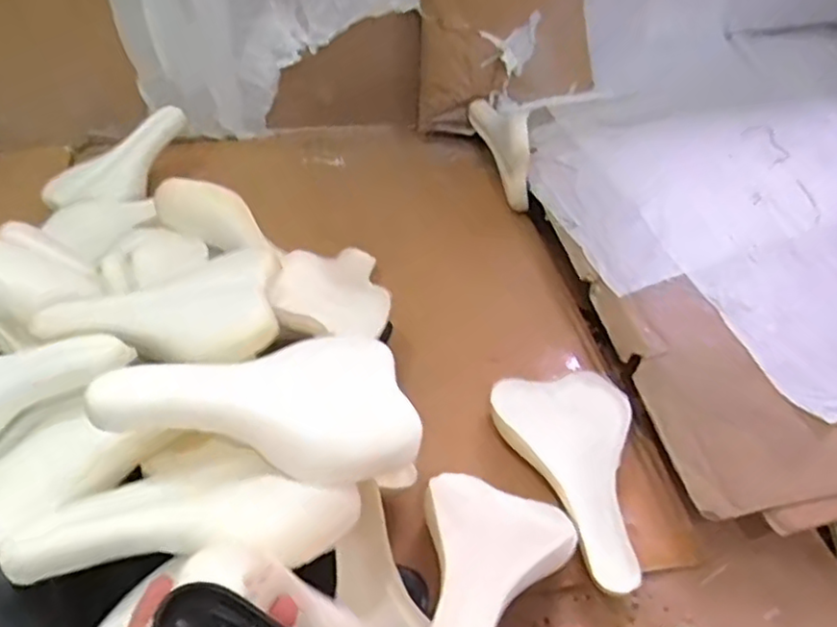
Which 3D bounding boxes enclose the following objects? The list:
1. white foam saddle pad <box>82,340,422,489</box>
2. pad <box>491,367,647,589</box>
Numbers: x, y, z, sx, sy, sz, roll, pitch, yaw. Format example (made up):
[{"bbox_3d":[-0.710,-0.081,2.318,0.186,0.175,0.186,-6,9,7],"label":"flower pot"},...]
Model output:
[{"bbox_3d":[-0.120,0.066,0.525,0.240,0.055,0.117,6,43,-18],"label":"white foam saddle pad"},{"bbox_3d":[0.177,0.151,0.691,0.144,0.048,0.233,-18,49,-22],"label":"pad"}]

